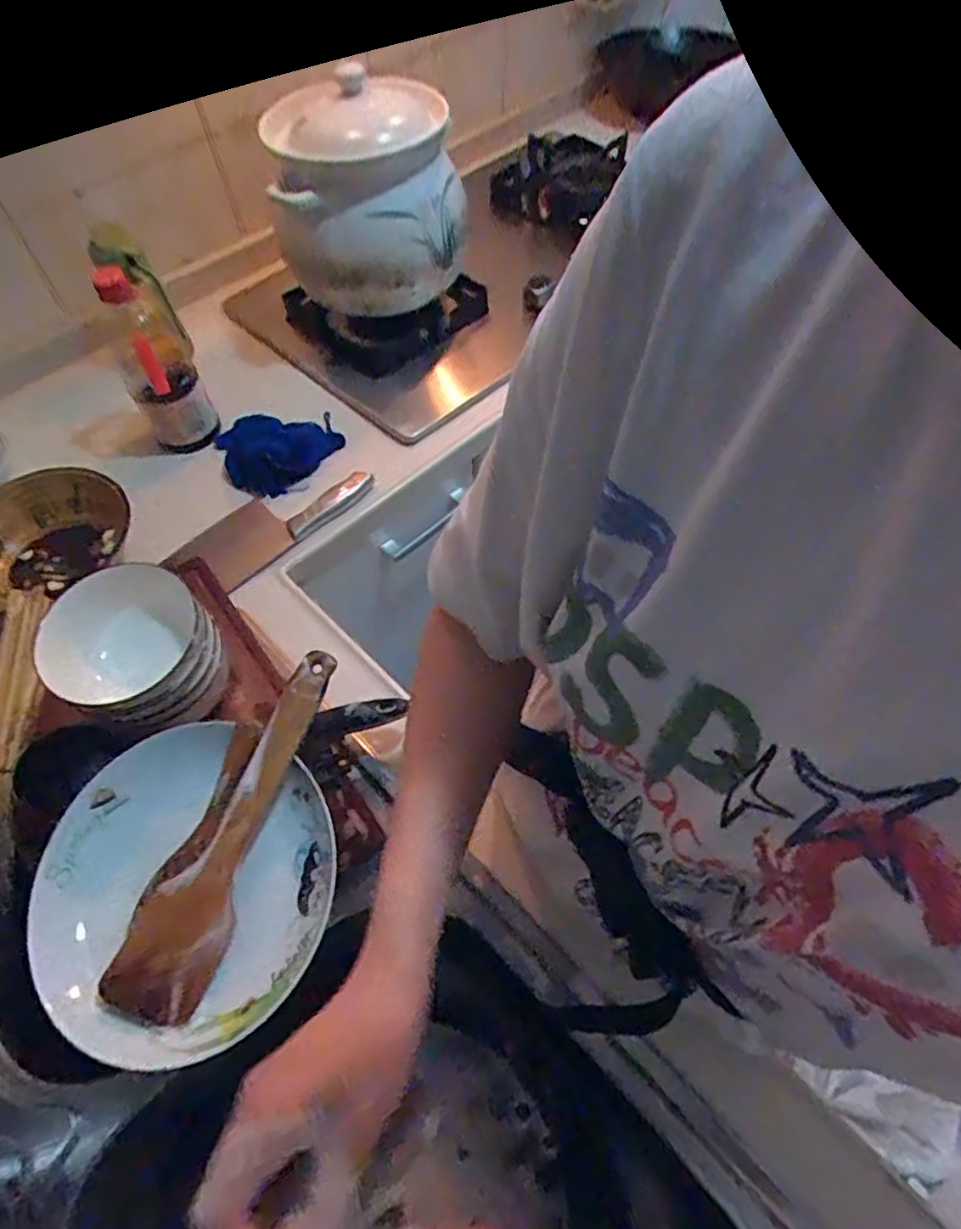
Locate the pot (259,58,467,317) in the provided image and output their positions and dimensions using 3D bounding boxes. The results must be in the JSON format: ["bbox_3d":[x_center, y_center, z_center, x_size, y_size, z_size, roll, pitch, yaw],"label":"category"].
[{"bbox_3d":[-0.136,-0.522,0.818,0.227,0.208,0.216,-11,57,-4],"label":"pot"}]

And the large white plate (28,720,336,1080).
[{"bbox_3d":[-0.225,0.205,0.487,0.222,0.051,0.219,-2,57,2],"label":"large white plate"}]

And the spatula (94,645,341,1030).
[{"bbox_3d":[-0.185,0.161,0.493,0.063,0.025,0.282,22,77,17],"label":"spatula"}]

